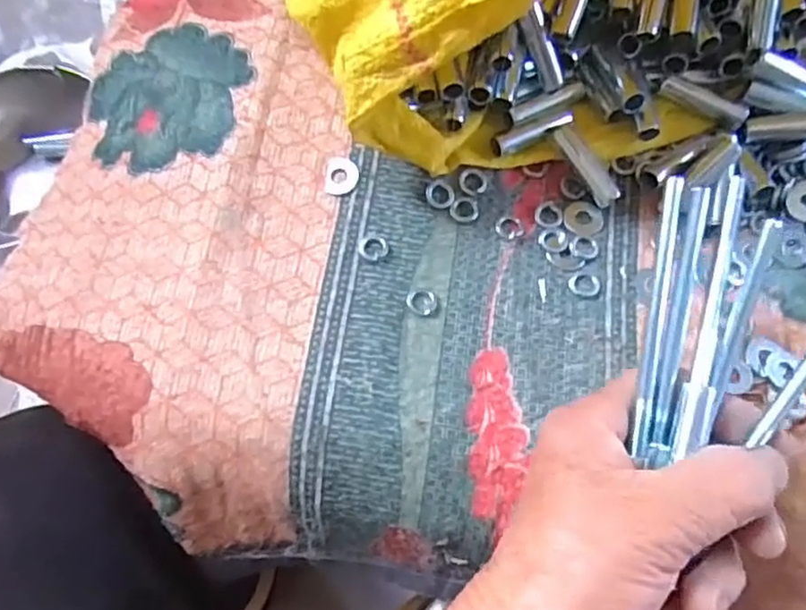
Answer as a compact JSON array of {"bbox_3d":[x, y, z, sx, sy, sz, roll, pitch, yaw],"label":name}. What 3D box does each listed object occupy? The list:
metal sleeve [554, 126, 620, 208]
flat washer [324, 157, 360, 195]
[{"bbox_3d":[0.087,-0.066,0.301,0.010,0.006,0.042,-35,91,-11],"label":"metal sleeve"},{"bbox_3d":[-0.029,-0.061,0.300,0.016,0.004,0.020,3,71,1],"label":"flat washer"}]

